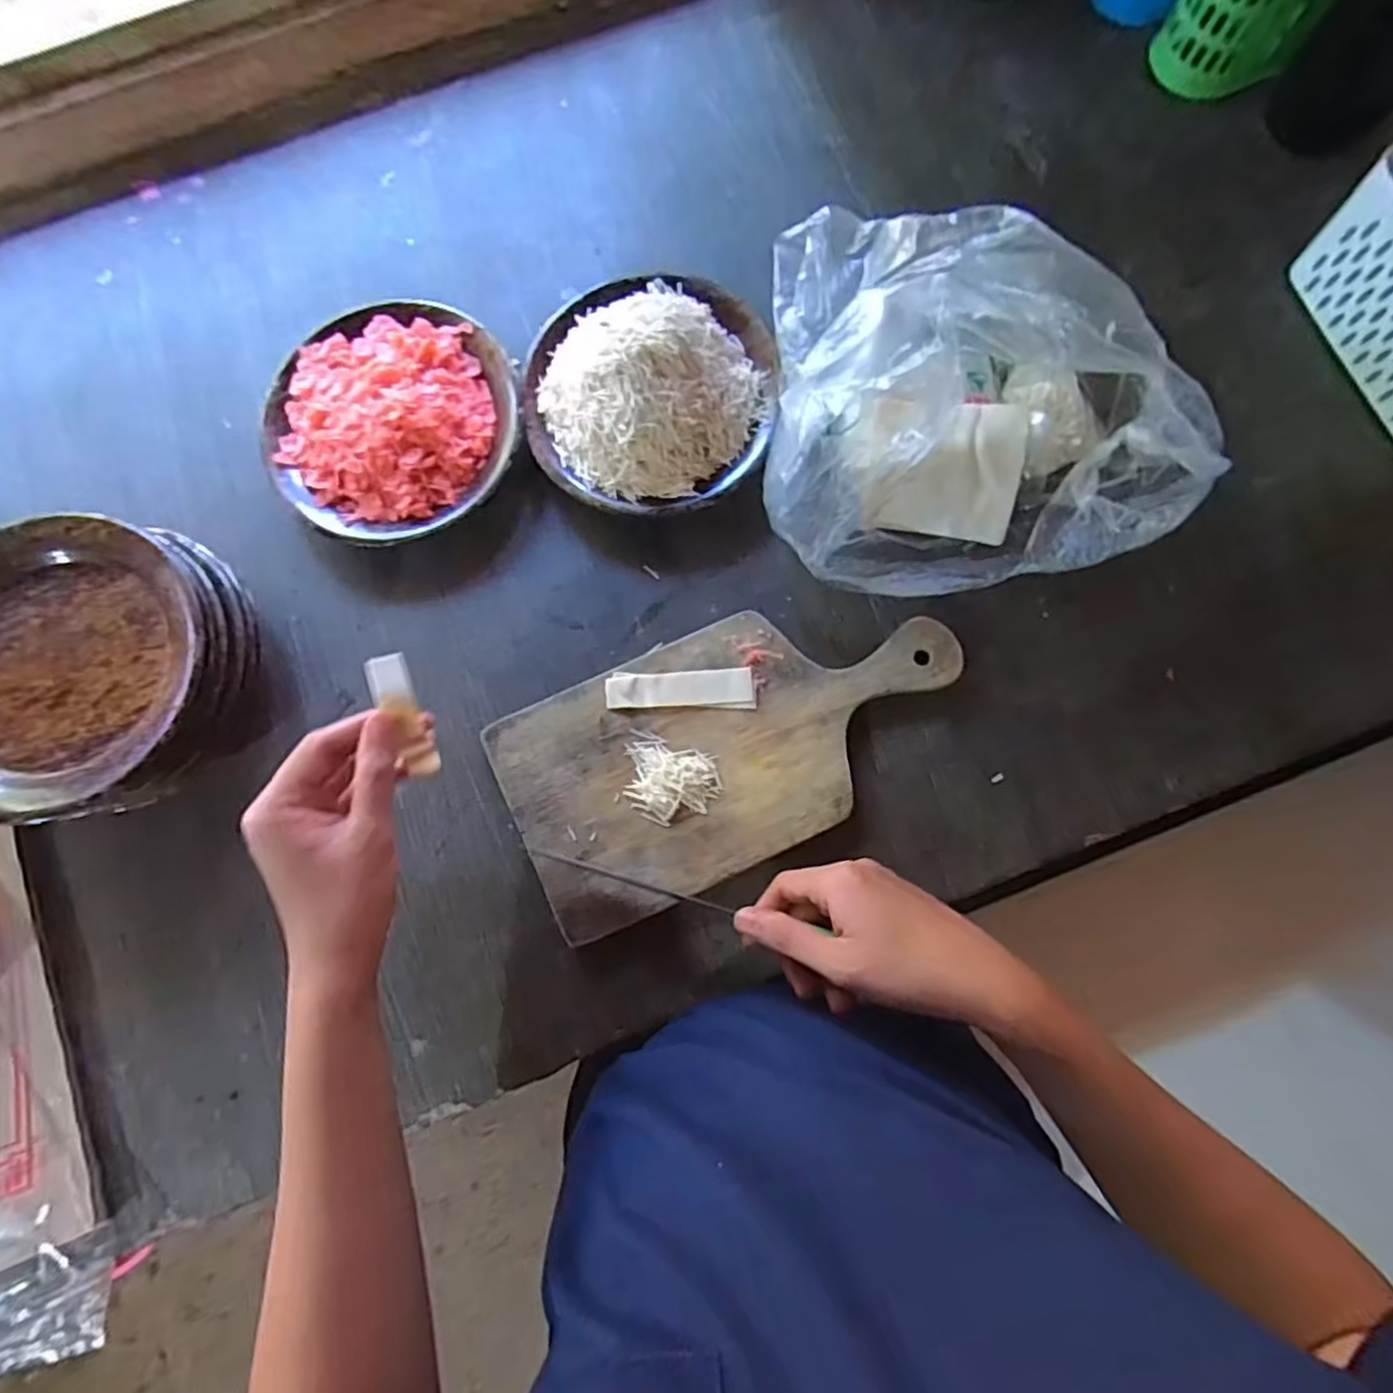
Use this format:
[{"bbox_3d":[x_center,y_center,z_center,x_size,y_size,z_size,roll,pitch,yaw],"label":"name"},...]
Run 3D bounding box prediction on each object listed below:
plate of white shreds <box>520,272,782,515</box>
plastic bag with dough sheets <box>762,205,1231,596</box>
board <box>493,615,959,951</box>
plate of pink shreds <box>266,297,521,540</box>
[{"bbox_3d":[-0.034,-0.222,0.495,0.178,0.073,0.180,0,79,1],"label":"plate of white shreds"},{"bbox_3d":[0.181,-0.200,0.457,0.254,0.130,0.240,3,79,2],"label":"plastic bag with dough sheets"},{"bbox_3d":[0.027,0.029,0.474,0.306,0.018,0.156,-25,80,-4],"label":"board"},{"bbox_3d":[-0.221,-0.203,0.508,0.178,0.047,0.178,0,79,1],"label":"plate of pink shreds"}]

